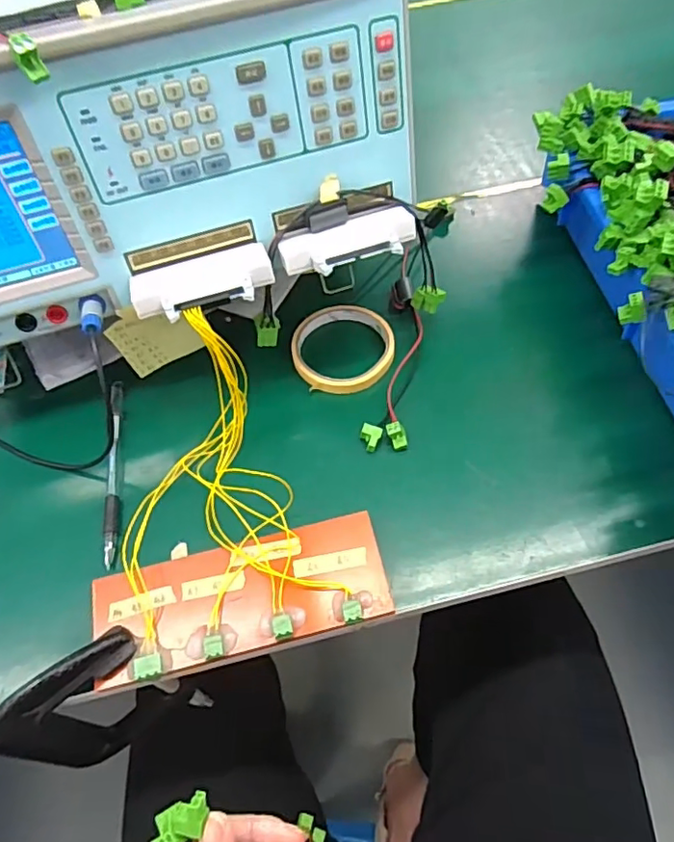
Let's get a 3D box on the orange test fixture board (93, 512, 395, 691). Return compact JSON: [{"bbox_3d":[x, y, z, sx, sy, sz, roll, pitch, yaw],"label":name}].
[{"bbox_3d":[-0.064,0.116,0.378,0.193,0.024,0.073,-14,59,-5],"label":"orange test fixture board"}]

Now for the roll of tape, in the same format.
[{"bbox_3d":[0.005,-0.062,0.488,0.086,0.010,0.088,-2,59,3],"label":"roll of tape"}]

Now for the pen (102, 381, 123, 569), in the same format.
[{"bbox_3d":[-0.174,0.036,0.443,0.011,0.013,0.158,-9,59,-2],"label":"pen"}]

